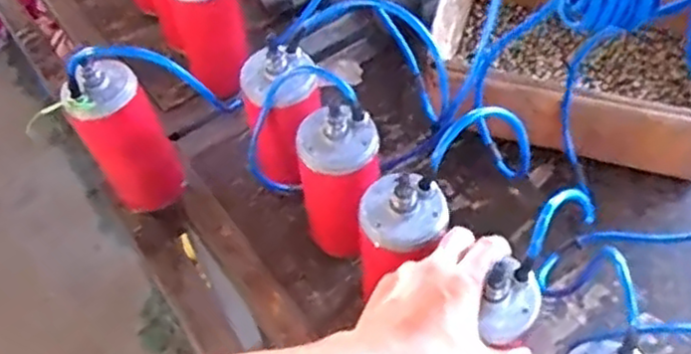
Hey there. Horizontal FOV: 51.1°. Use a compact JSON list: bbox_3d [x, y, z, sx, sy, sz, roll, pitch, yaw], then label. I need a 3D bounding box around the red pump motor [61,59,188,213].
[{"bbox_3d":[-0.231,-0.031,0.775,0.075,0.198,0.066,-35,59,-19],"label":"red pump motor"}]

